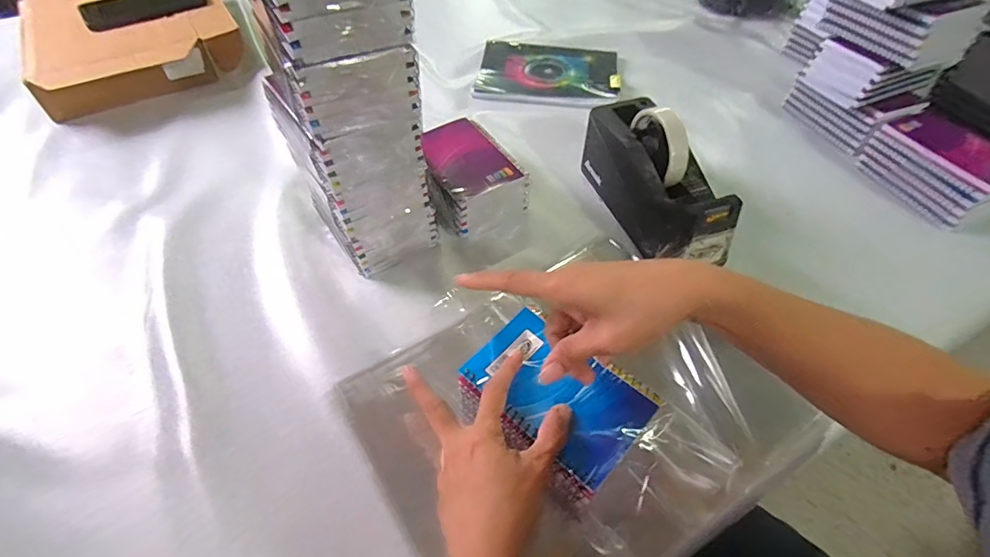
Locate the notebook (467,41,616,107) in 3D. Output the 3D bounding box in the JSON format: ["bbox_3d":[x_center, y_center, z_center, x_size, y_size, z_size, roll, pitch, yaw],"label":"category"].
[{"bbox_3d":[0.083,-0.326,0.752,0.214,0.020,0.158,7,53,5],"label":"notebook"}]

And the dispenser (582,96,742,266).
[{"bbox_3d":[0.174,-0.109,0.516,0.077,0.115,0.203,-15,54,-12],"label":"dispenser"}]

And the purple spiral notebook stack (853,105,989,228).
[{"bbox_3d":[0.529,-0.134,0.566,0.099,0.063,0.149,-25,56,-18],"label":"purple spiral notebook stack"}]

